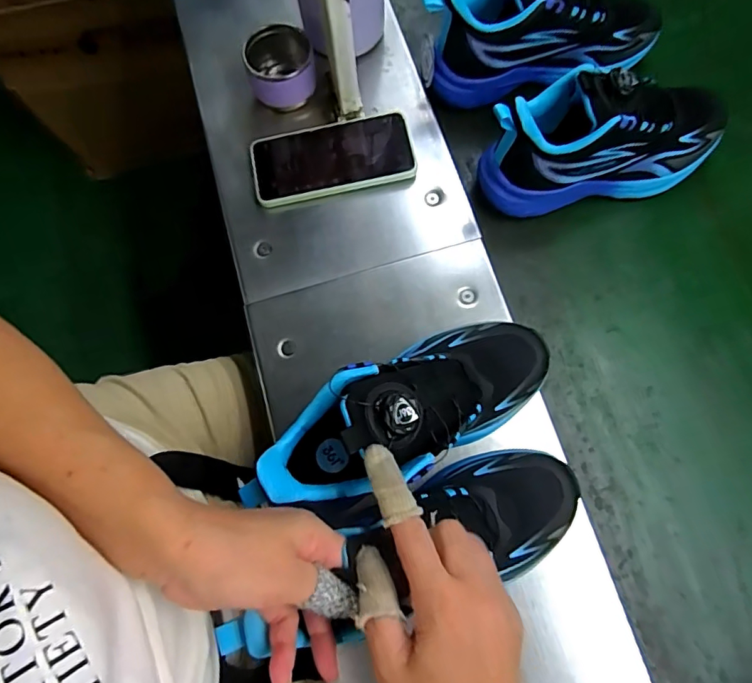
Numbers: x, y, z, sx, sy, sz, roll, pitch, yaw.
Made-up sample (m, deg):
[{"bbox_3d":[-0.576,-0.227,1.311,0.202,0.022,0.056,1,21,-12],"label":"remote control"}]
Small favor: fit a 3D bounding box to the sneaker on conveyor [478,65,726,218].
[{"bbox_3d":[0.219,-0.189,0.464,0.237,0.110,0.079,-9,75,-3],"label":"sneaker on conveyor"}]

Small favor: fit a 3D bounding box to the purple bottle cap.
[{"bbox_3d":[-0.098,-0.280,0.516,0.066,0.055,0.069,-2,70,5],"label":"purple bottle cap"}]

